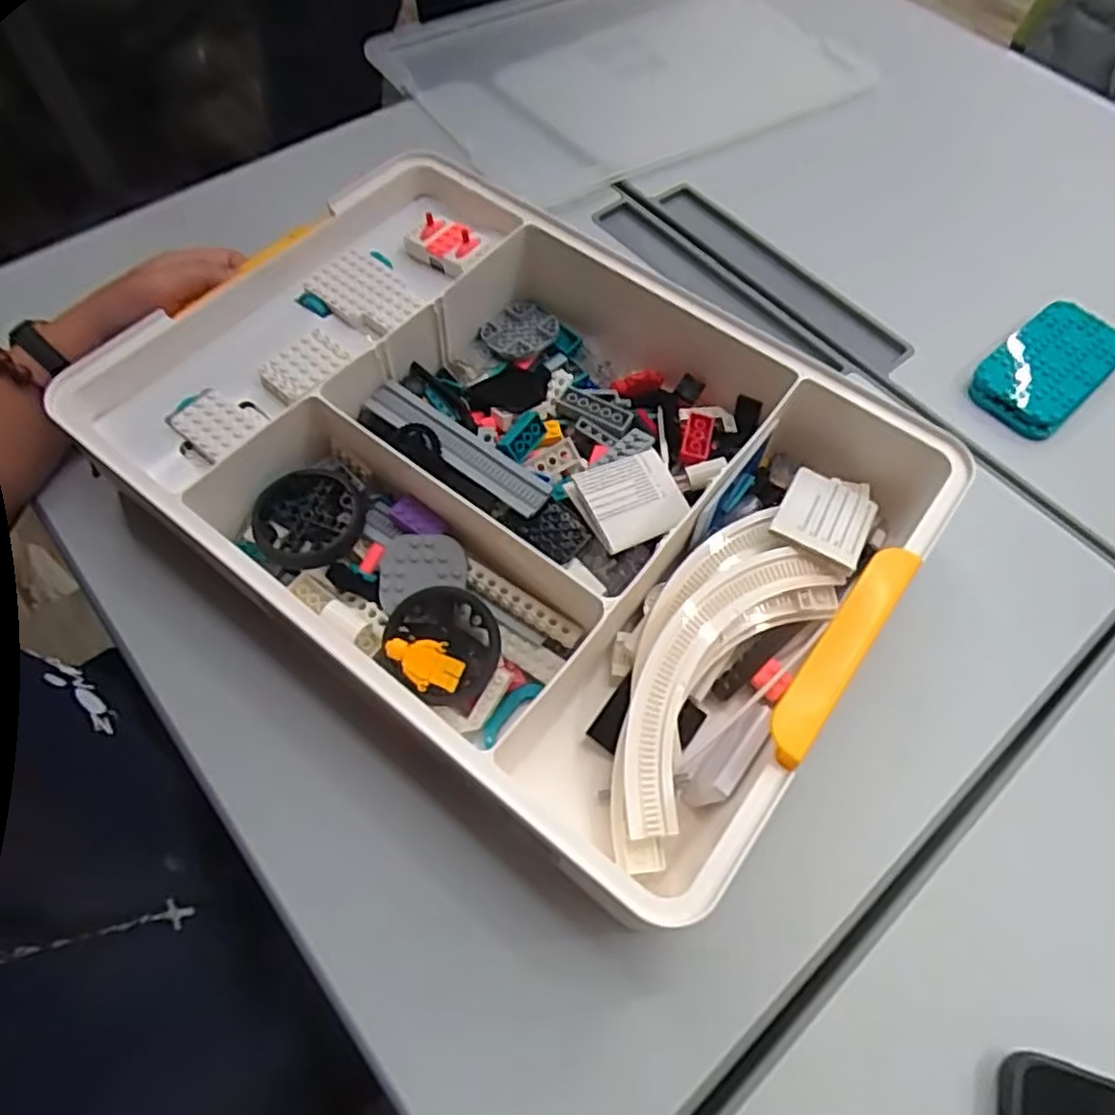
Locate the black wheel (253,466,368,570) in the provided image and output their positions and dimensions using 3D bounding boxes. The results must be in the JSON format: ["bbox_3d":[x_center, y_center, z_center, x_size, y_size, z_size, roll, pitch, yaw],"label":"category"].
[{"bbox_3d":[-0.136,-0.021,0.394,0.054,0.013,0.059,2,61,-4],"label":"black wheel"}]

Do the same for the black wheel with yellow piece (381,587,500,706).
[{"bbox_3d":[-0.058,0.045,0.367,0.055,0.020,0.056,2,61,-4],"label":"black wheel with yellow piece"}]

